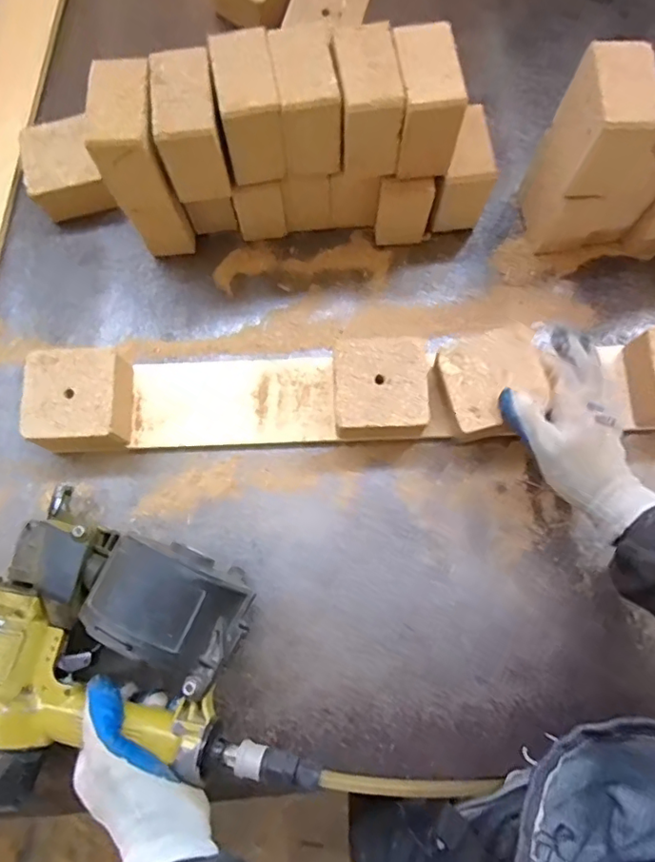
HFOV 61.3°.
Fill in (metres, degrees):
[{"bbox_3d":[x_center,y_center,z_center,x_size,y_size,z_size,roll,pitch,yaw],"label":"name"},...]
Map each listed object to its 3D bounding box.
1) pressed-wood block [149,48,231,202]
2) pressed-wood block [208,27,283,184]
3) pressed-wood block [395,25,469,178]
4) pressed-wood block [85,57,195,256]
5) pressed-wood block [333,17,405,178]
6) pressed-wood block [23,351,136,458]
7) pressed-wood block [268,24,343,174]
[{"bbox_3d":[-0.125,-0.278,0.509,0.059,0.089,0.085,-10,76,-1],"label":"pressed-wood block"},{"bbox_3d":[-0.071,-0.298,0.509,0.050,0.086,0.089,-10,76,-1],"label":"pressed-wood block"},{"bbox_3d":[0.088,-0.299,0.504,0.050,0.086,0.084,-5,76,0],"label":"pressed-wood block"},{"bbox_3d":[-0.177,-0.256,0.550,0.054,0.185,0.082,-8,78,-1],"label":"pressed-wood block"},{"bbox_3d":[0.036,-0.300,0.506,0.050,0.087,0.083,-9,76,-1],"label":"pressed-wood block"},{"bbox_3d":[-0.249,-0.030,0.566,0.100,0.064,0.092,-5,78,0],"label":"pressed-wood block"},{"bbox_3d":[-0.018,-0.298,0.505,0.054,0.085,0.083,-7,76,0],"label":"pressed-wood block"}]

